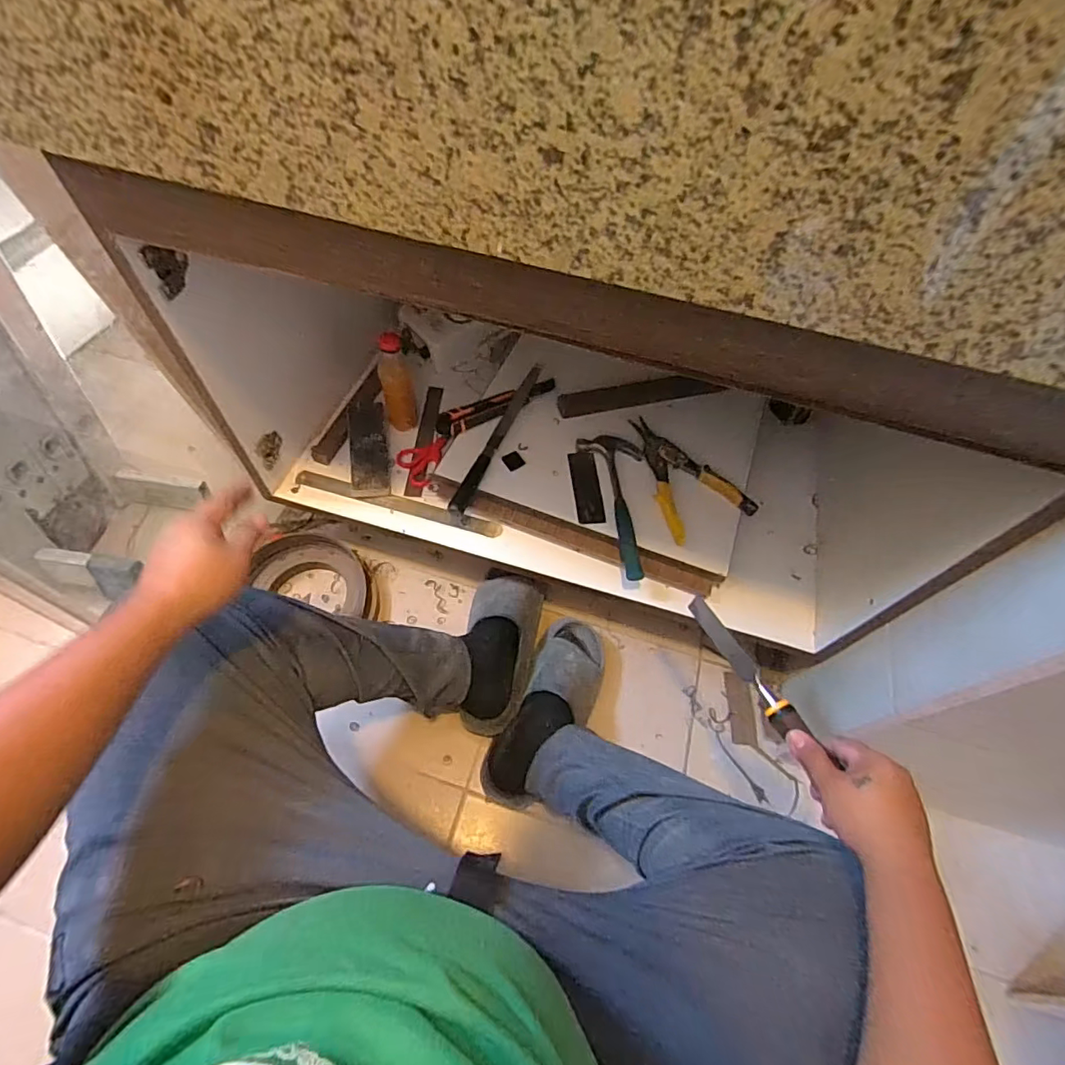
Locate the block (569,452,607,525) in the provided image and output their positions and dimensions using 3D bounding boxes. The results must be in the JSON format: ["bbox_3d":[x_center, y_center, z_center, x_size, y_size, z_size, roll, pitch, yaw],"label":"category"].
[{"bbox_3d":[0.085,-0.071,0.824,0.041,0.008,0.134,-3,59,-5],"label":"block"}]

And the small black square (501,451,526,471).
[{"bbox_3d":[-0.031,-0.115,0.843,0.031,0.005,0.030,-31,65,-19],"label":"small black square"}]

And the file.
[{"bbox_3d":[-0.053,-0.160,0.850,0.025,0.021,0.330,20,60,10],"label":"file"}]

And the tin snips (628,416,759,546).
[{"bbox_3d":[0.245,-0.098,0.832,0.135,0.019,0.225,-12,60,-11],"label":"tin snips"}]

